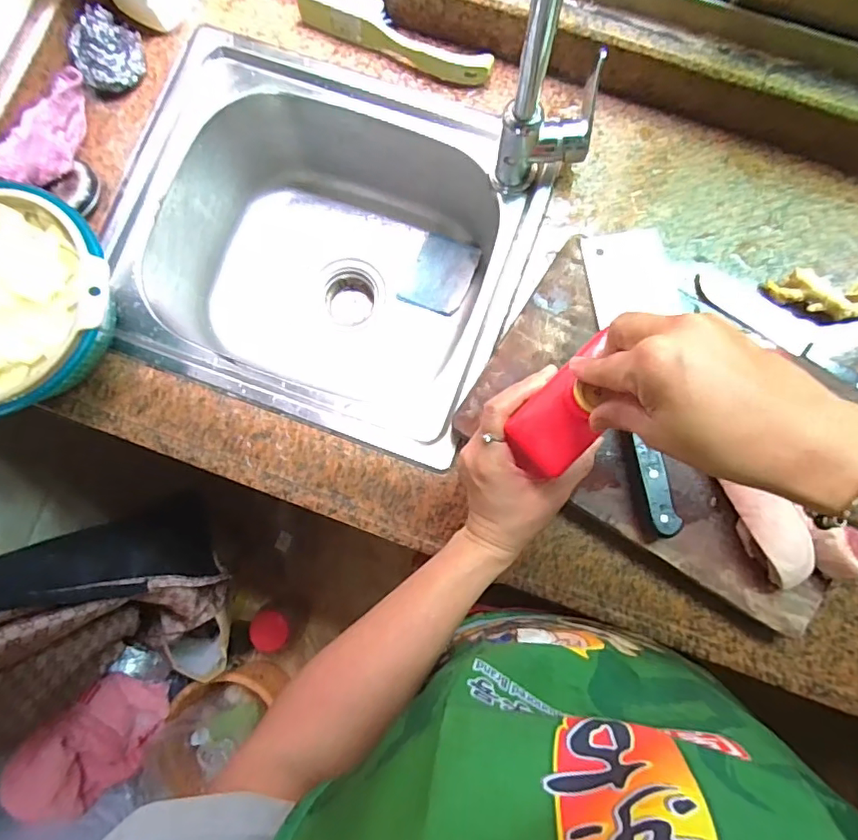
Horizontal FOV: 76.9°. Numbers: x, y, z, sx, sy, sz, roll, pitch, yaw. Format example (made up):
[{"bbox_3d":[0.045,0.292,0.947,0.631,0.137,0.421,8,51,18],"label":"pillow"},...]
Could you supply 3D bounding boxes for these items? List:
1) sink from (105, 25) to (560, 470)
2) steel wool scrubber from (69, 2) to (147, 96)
[{"bbox_3d":[-0.122,-0.191,0.705,0.449,0.223,0.389,19,84,4],"label":"sink"},{"bbox_3d":[-0.357,-0.410,0.604,0.076,0.051,0.064,-35,83,-3],"label":"steel wool scrubber"}]

